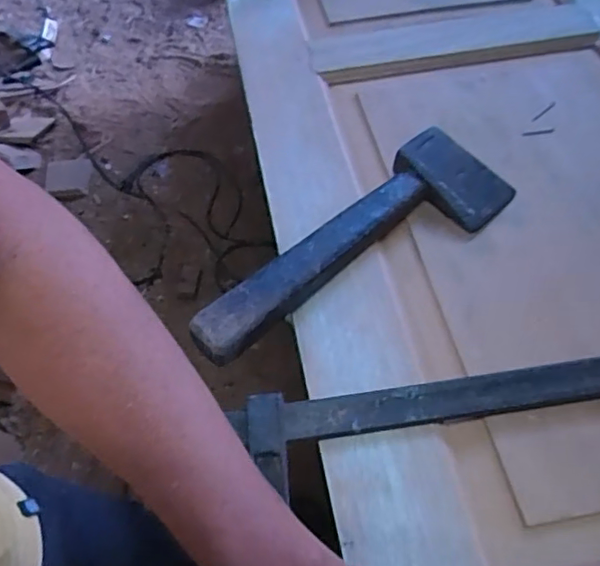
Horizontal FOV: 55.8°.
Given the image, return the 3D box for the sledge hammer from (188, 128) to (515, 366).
[{"bbox_3d":[0.051,-0.044,0.522,0.338,0.043,0.105,-33,60,-16],"label":"sledge hammer"}]

